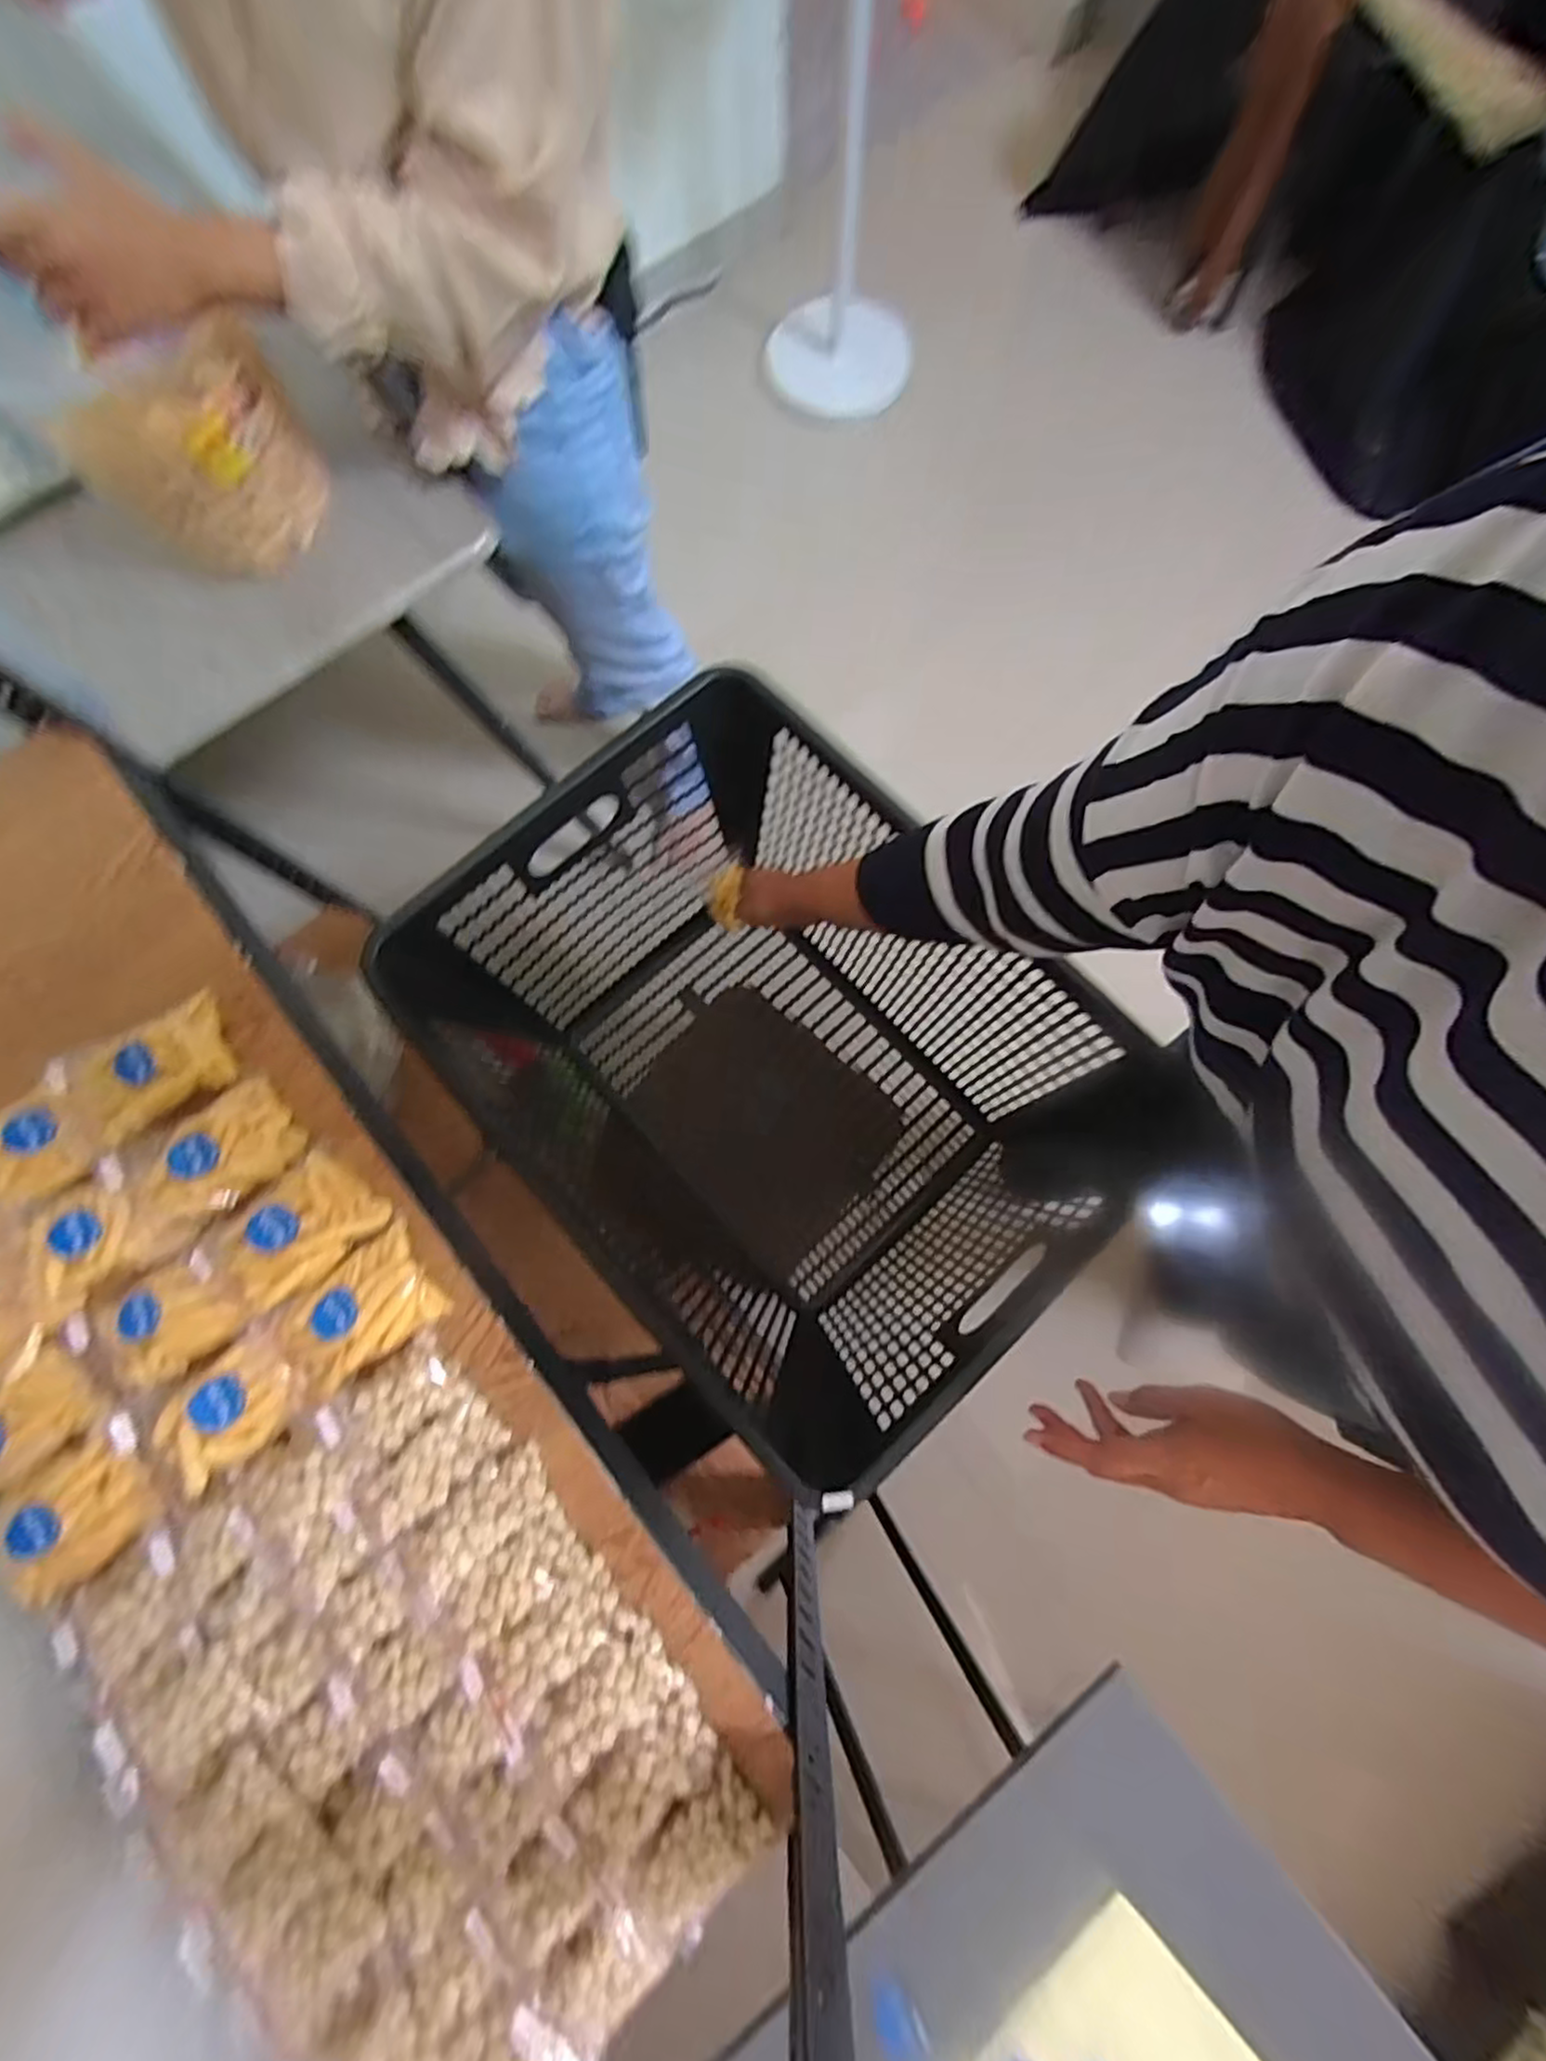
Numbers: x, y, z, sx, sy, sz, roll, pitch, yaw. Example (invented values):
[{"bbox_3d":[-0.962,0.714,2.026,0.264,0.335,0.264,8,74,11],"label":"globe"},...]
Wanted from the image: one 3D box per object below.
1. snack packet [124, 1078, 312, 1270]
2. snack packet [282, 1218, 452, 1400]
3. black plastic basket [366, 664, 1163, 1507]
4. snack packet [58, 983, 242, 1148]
[{"bbox_3d":[-0.375,0.088,0.463,0.114,0.028,0.067,-38,79,-8],"label":"snack packet"},{"bbox_3d":[-0.262,0.175,0.441,0.097,0.022,0.064,-34,78,-7],"label":"snack packet"},{"bbox_3d":[-0.004,0.039,0.701,0.550,0.325,0.430,42,81,10],"label":"black plastic basket"},{"bbox_3d":[-0.419,0.024,0.473,0.095,0.023,0.070,-32,78,-6],"label":"snack packet"}]

